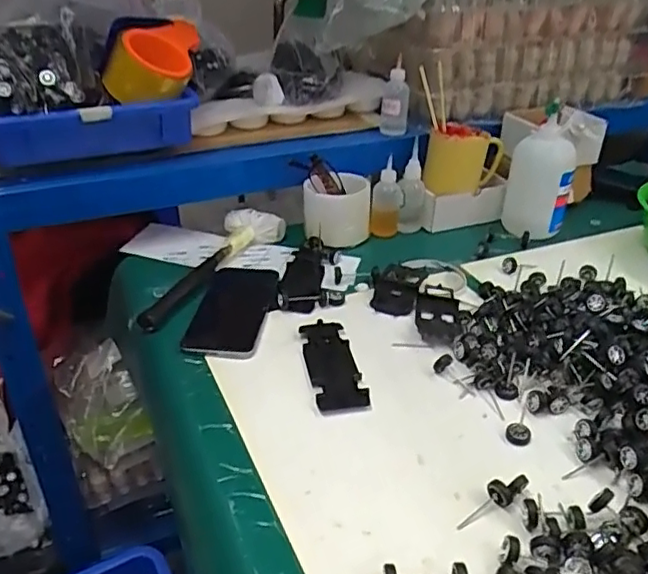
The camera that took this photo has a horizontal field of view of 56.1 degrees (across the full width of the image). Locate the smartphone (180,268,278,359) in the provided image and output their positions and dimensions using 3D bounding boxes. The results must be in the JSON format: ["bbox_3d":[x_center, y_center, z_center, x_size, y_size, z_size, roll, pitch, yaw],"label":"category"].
[{"bbox_3d":[-0.099,0.022,0.671,0.081,0.010,0.163,4,32,5],"label":"smartphone"}]

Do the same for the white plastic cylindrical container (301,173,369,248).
[{"bbox_3d":[0.017,-0.100,0.808,0.090,0.074,0.065,1,32,-1],"label":"white plastic cylindrical container"}]

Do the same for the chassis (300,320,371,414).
[{"bbox_3d":[0.006,0.072,0.590,0.047,0.007,0.129,-5,32,-10],"label":"chassis"}]

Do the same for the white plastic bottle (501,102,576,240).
[{"bbox_3d":[0.292,-0.151,0.821,0.083,0.153,0.098,11,33,16],"label":"white plastic bottle"}]

